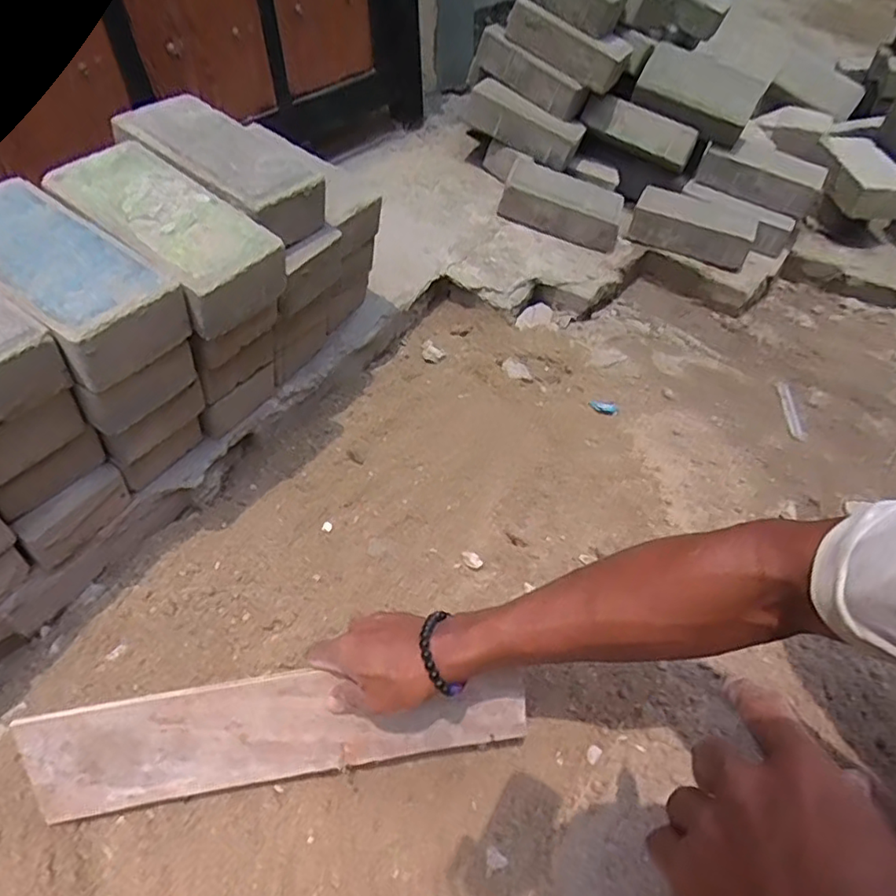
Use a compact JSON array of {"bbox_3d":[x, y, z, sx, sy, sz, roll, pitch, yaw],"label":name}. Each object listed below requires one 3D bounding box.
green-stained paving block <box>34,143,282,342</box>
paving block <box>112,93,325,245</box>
[{"bbox_3d":[-0.268,-0.209,0.593,0.210,0.071,0.110,38,52,3],"label":"green-stained paving block"},{"bbox_3d":[-0.241,-0.299,0.660,0.213,0.065,0.115,34,51,4],"label":"paving block"}]

